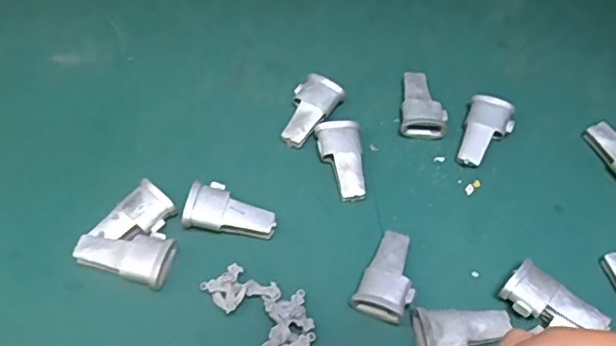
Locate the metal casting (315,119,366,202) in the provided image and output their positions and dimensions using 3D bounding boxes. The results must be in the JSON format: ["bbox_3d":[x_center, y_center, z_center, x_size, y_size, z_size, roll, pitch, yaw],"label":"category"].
[{"bbox_3d":[0.027,-0.010,0.448,0.032,0.016,0.067,-7,57,-7],"label":"metal casting"}]

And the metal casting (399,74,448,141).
[{"bbox_3d":[0.097,-0.057,0.482,0.036,0.014,0.063,9,57,3],"label":"metal casting"}]

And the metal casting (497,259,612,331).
[{"bbox_3d":[0.162,0.090,0.387,0.062,0.024,0.030,36,62,19],"label":"metal casting"}]

